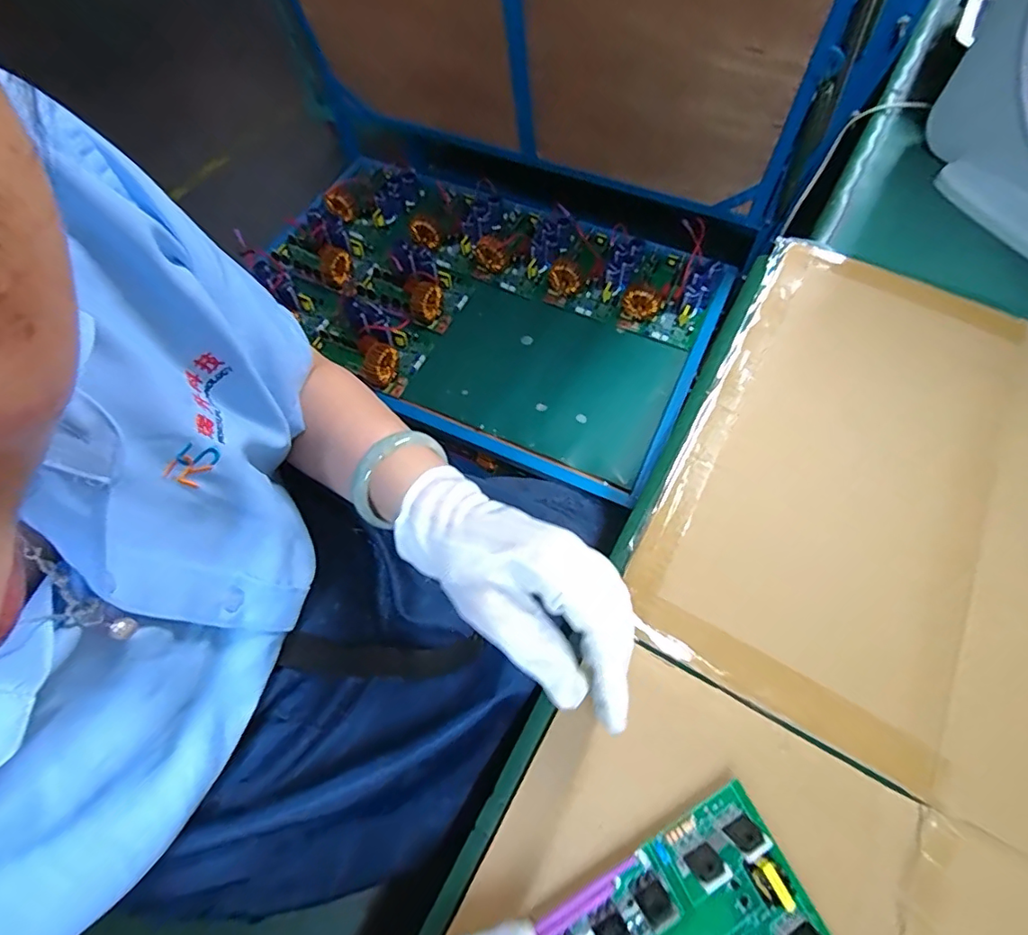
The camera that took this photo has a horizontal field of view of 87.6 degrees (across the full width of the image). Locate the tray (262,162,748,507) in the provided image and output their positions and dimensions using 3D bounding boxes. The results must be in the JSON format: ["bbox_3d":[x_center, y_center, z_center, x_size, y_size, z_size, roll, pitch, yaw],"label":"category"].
[{"bbox_3d":[-0.059,-0.311,0.962,0.785,0.076,0.508,25,66,16],"label":"tray"}]

